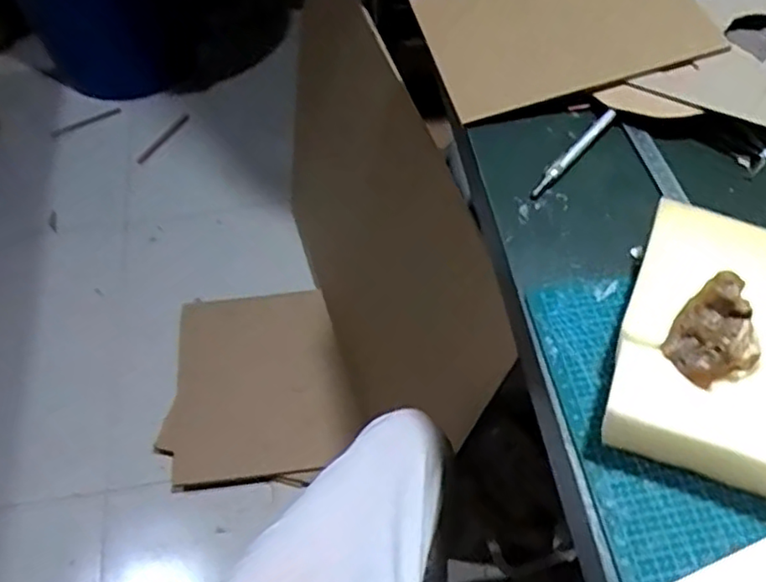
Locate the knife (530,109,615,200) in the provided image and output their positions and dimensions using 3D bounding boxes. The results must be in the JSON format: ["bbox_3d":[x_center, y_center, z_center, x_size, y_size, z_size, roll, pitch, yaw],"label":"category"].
[{"bbox_3d":[0.142,-0.104,0.501,0.009,0.008,0.102,38,64,23],"label":"knife"}]

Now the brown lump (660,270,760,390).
[{"bbox_3d":[0.177,0.023,0.355,0.039,0.038,0.044,-31,61,-19],"label":"brown lump"}]

